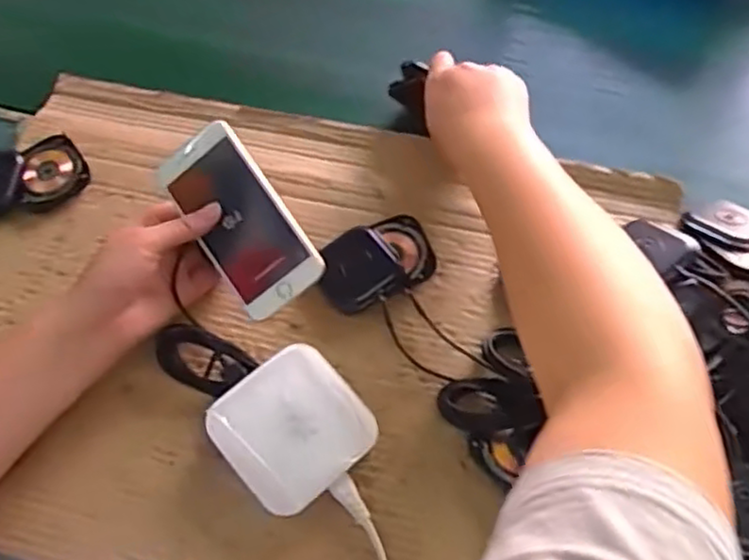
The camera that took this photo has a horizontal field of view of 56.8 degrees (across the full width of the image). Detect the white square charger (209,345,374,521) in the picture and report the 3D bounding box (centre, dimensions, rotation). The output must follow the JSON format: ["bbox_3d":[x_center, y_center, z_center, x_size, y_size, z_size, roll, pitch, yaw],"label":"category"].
[{"bbox_3d":[-0.054,0.098,0.461,0.089,0.028,0.088,-39,76,-14],"label":"white square charger"}]

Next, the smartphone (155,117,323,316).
[{"bbox_3d":[-0.096,-0.040,0.489,0.070,0.010,0.132,-36,82,11],"label":"smartphone"}]

